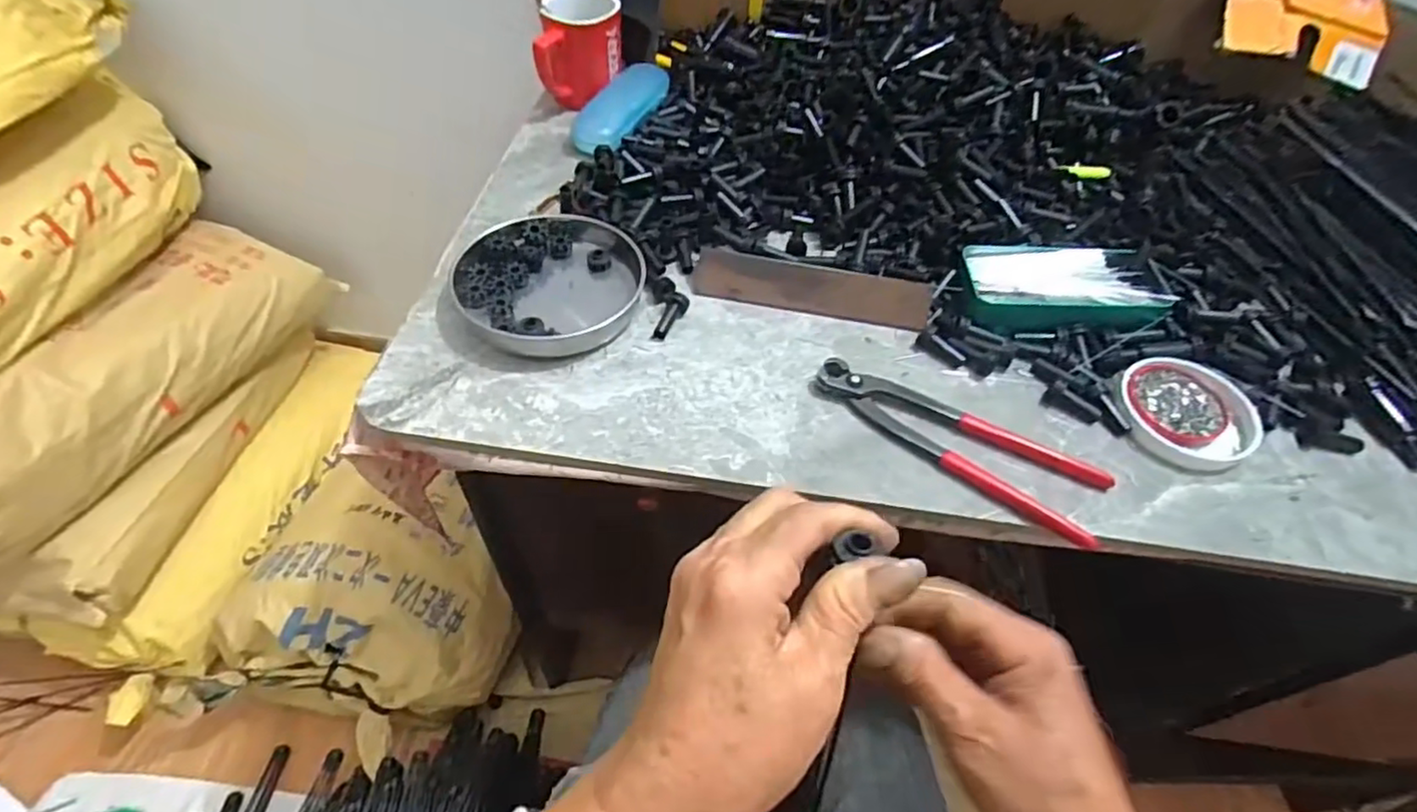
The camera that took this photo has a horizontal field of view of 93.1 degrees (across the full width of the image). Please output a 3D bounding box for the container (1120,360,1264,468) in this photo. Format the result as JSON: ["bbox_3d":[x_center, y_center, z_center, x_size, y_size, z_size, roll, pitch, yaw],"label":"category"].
[{"bbox_3d":[0.333,0.003,0.466,0.091,0.015,0.083,2,51,-2],"label":"container"}]

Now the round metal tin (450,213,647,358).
[{"bbox_3d":[-0.120,-0.098,0.509,0.136,0.028,0.130,2,51,-2],"label":"round metal tin"}]

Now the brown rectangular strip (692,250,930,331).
[{"bbox_3d":[0.080,-0.092,0.518,0.180,0.017,0.043,9,51,4],"label":"brown rectangular strip"}]

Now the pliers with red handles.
[{"bbox_3d":[0.166,0.017,0.447,0.190,0.014,0.061,33,57,21],"label":"pliers with red handles"}]

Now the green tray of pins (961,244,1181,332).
[{"bbox_3d":[0.271,-0.095,0.515,0.146,0.019,0.076,2,51,-2],"label":"green tray of pins"}]

